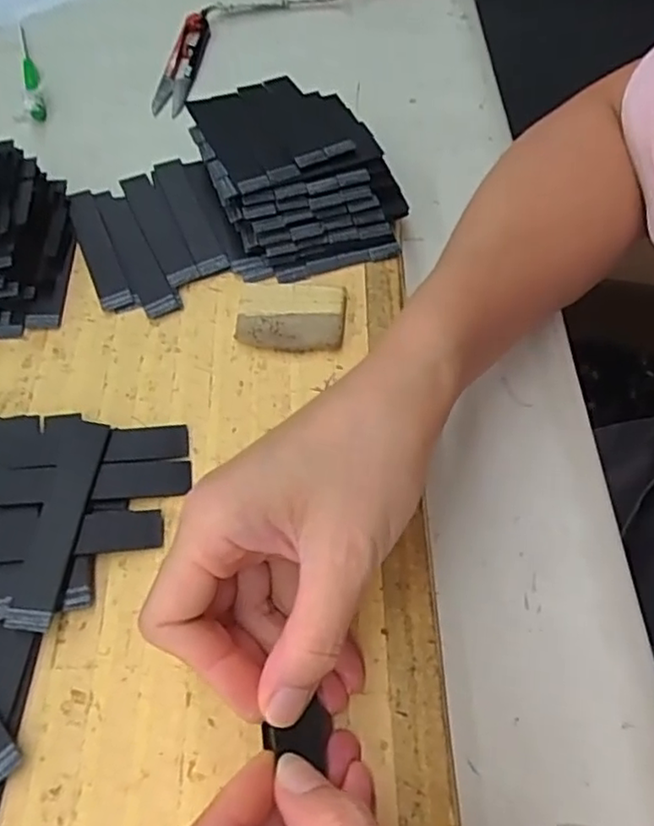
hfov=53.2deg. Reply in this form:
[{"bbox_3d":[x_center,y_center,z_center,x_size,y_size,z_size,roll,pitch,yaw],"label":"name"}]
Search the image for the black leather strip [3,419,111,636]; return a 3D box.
[{"bbox_3d":[-0.113,0.044,0.278,0.020,0.004,0.093,5,58,-2],"label":"black leather strip"}]

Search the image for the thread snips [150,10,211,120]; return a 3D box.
[{"bbox_3d":[-0.103,-0.254,0.474,0.023,0.018,0.105,9,60,5],"label":"thread snips"}]

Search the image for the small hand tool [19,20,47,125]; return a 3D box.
[{"bbox_3d":[-0.217,-0.253,0.472,0.011,0.014,0.121,-18,62,-9],"label":"small hand tool"}]

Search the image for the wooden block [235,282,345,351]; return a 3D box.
[{"bbox_3d":[-0.019,-0.050,0.332,0.054,0.008,0.039,5,60,2],"label":"wooden block"}]

